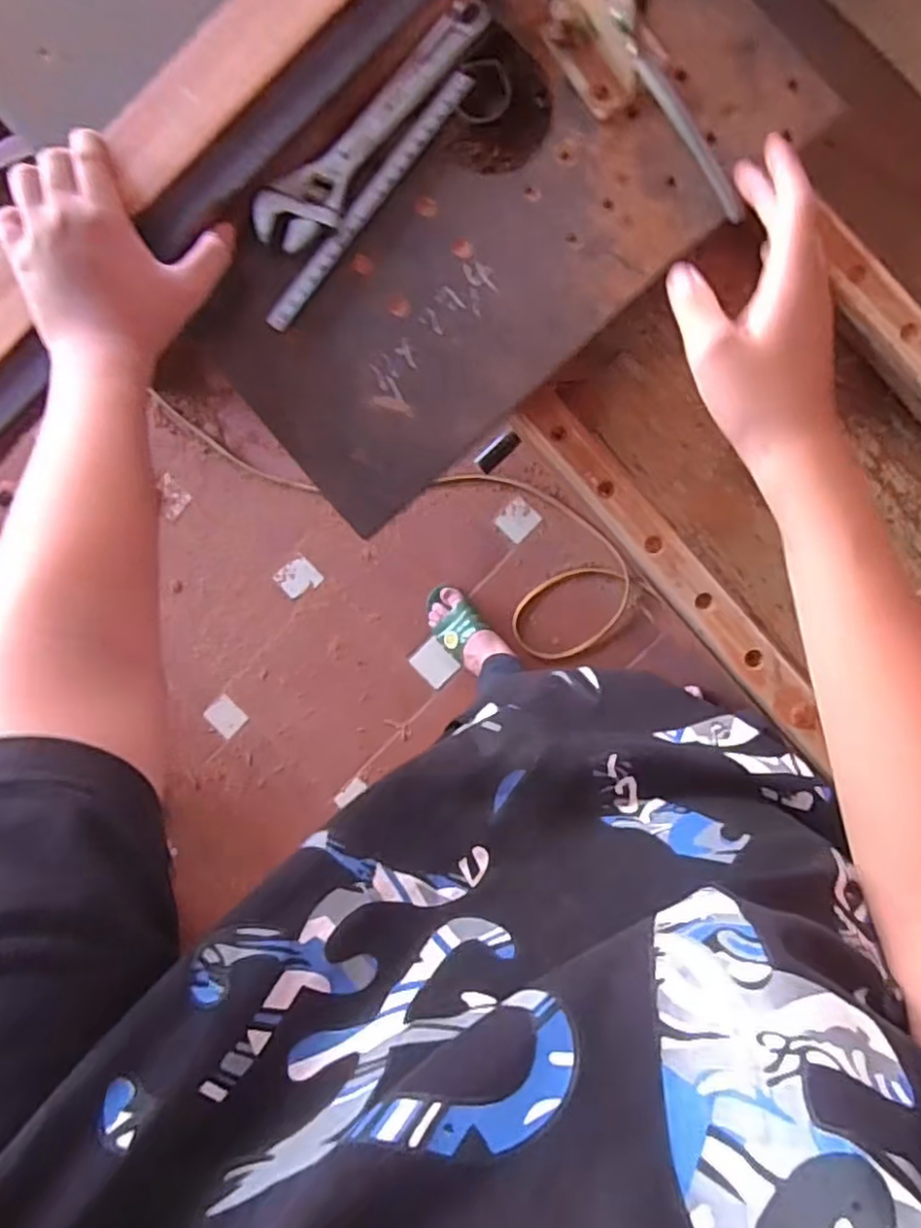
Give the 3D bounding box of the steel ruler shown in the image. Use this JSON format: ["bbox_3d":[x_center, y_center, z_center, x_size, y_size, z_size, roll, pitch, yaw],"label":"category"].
[{"bbox_3d":[-0.060,-0.267,0.457,0.015,0.004,0.196,40,95,-9],"label":"steel ruler"}]

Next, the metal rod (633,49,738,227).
[{"bbox_3d":[0.131,-0.271,0.400,0.009,0.007,0.106,-32,95,7],"label":"metal rod"}]

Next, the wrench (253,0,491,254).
[{"bbox_3d":[-0.052,-0.309,0.451,0.196,0.012,0.045,-41,88,7],"label":"wrench"}]

